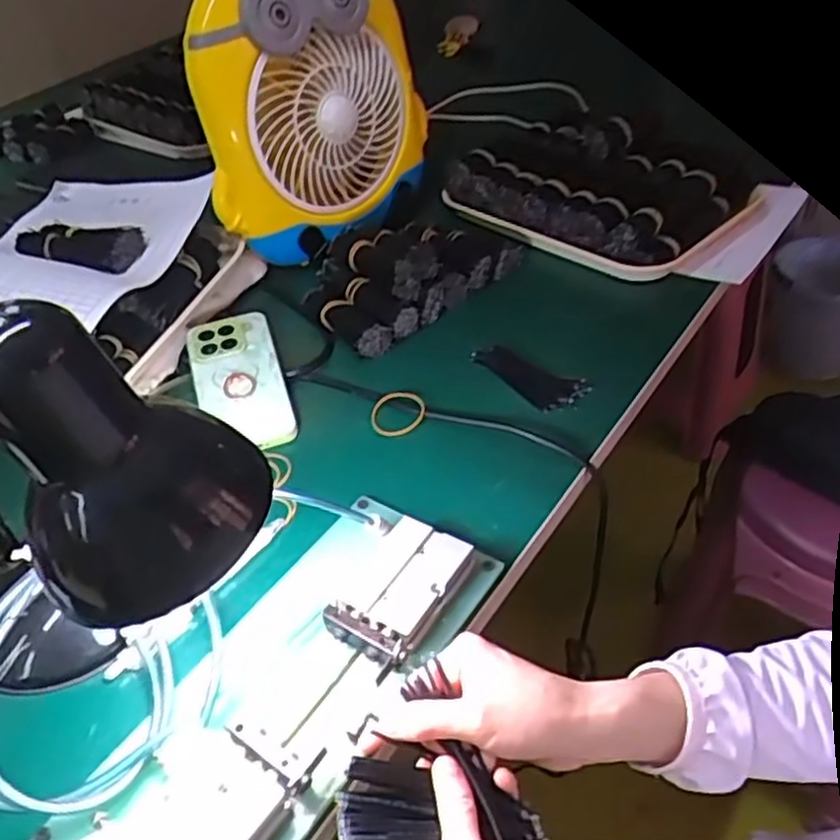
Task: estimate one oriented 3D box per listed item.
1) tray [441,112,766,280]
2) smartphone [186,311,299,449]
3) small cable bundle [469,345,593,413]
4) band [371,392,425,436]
[{"bbox_3d":[0.177,-0.238,0.806,0.170,0.076,0.275,-34,50,-27],"label":"tray"},{"bbox_3d":[-0.154,-0.035,0.648,0.074,0.010,0.150,-17,53,-10],"label":"smartphone"},{"bbox_3d":[0.088,-0.036,0.636,0.105,0.006,0.046,30,54,33],"label":"small cable bundle"},{"bbox_3d":[-0.019,-0.006,0.619,0.046,0.005,0.043,-9,56,14],"label":"band"}]

